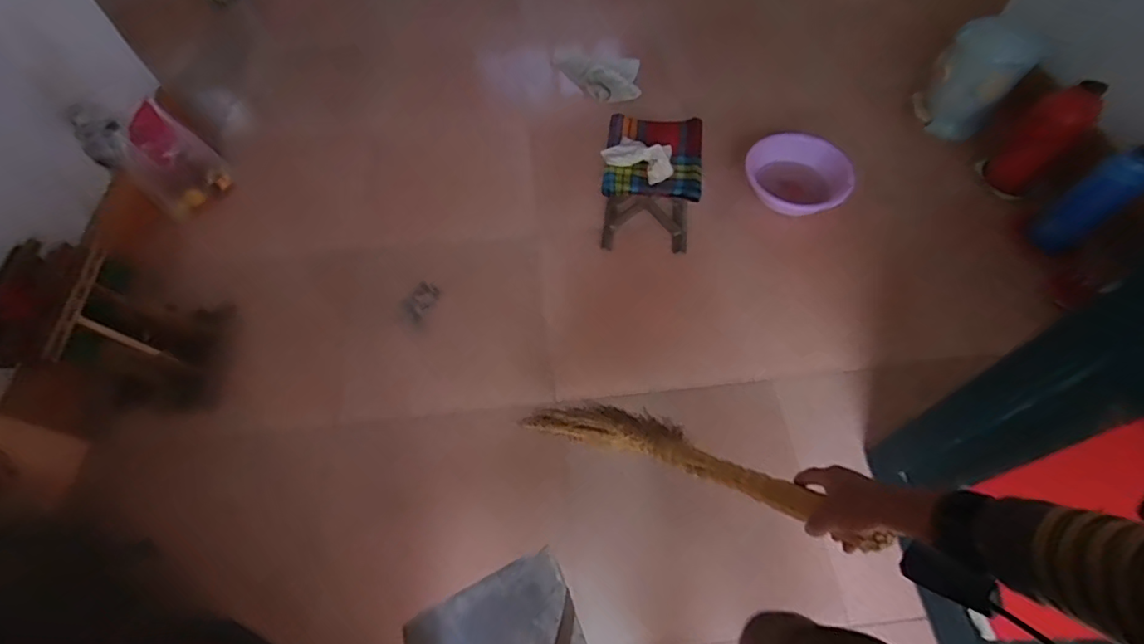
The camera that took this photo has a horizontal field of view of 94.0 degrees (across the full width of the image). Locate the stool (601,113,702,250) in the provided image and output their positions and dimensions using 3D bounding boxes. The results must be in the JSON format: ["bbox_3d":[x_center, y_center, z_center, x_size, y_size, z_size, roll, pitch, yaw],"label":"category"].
[{"bbox_3d":[0.239,-0.421,1.654,0.273,0.293,0.316,6,59,5],"label":"stool"}]

